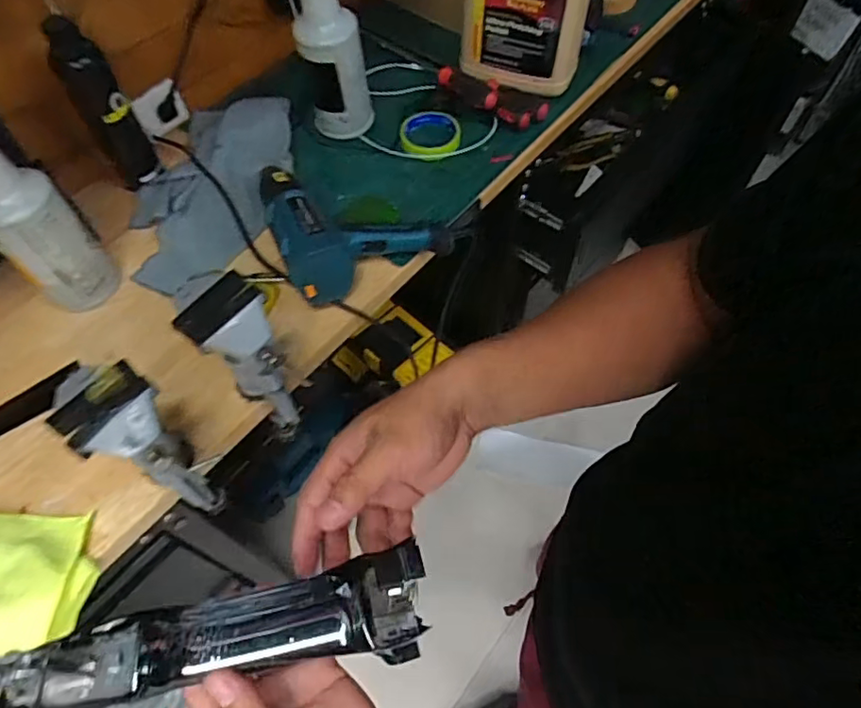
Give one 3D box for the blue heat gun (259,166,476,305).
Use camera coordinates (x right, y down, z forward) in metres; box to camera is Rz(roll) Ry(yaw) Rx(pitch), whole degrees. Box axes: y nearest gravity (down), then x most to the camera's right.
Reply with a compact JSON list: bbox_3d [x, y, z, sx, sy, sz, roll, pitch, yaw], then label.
[{"bbox_3d":[-0.098,-0.192,0.740,0.219,0.076,0.219,-21,61,-11],"label":"blue heat gun"}]

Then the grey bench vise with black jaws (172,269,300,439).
[{"bbox_3d":[-0.188,0.014,0.611,0.077,0.213,0.109,-35,64,-18],"label":"grey bench vise with black jaws"}]

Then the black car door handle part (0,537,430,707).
[{"bbox_3d":[-0.109,0.148,0.297,0.216,0.041,0.053,-5,59,-15],"label":"black car door handle part"}]

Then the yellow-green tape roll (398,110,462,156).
[{"bbox_3d":[-0.001,-0.328,0.854,0.087,0.016,0.090,-1,59,1],"label":"yellow-green tape roll"}]

